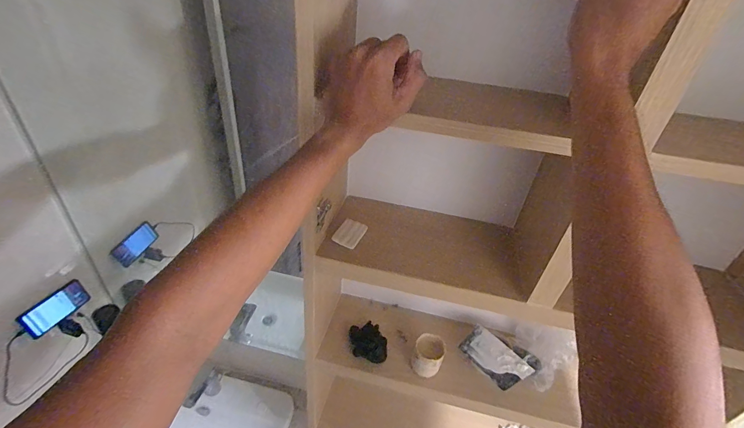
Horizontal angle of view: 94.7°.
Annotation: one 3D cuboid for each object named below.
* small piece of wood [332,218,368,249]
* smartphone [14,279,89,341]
[{"bbox_3d":[-0.040,0.035,0.632,0.046,0.005,0.076,26,37,6],"label":"small piece of wood"},{"bbox_3d":[-0.933,0.278,1.011,0.015,0.090,0.166,15,36,12],"label":"smartphone"}]

